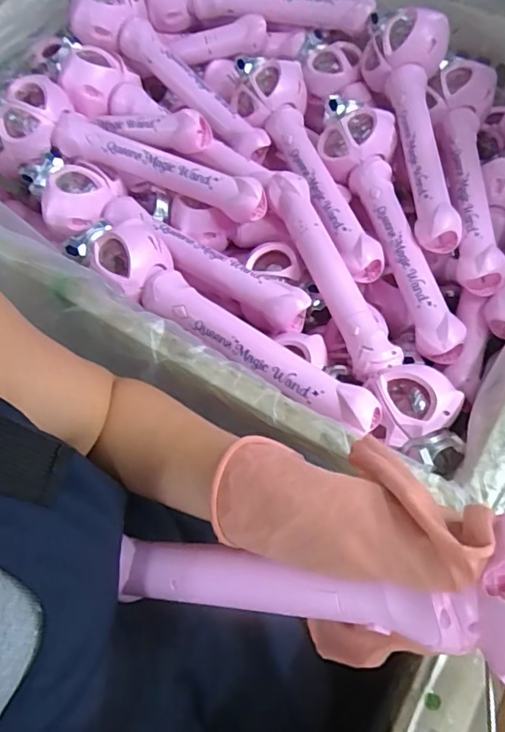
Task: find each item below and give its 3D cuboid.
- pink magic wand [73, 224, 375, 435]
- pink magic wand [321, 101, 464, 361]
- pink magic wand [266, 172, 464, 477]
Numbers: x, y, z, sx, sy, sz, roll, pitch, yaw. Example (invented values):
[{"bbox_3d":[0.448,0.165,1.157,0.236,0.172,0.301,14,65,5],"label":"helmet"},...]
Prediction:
[{"bbox_3d":[-0.039,-0.043,0.504,0.356,0.052,0.082,41,72,19],"label":"pink magic wand"},{"bbox_3d":[0.153,-0.170,0.598,0.086,0.068,0.357,-10,64,-3],"label":"pink magic wand"},{"bbox_3d":[0.102,-0.062,0.542,0.074,0.059,0.356,-19,65,-7],"label":"pink magic wand"}]

